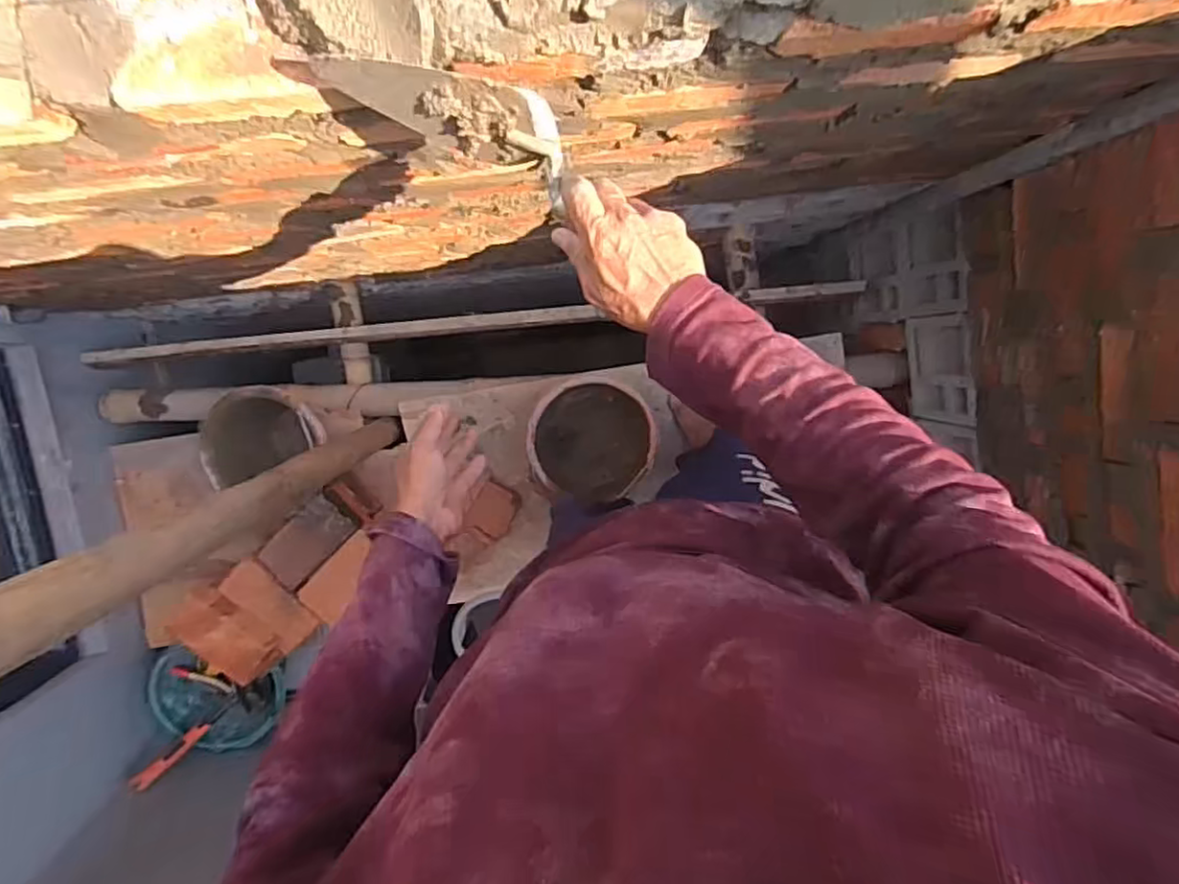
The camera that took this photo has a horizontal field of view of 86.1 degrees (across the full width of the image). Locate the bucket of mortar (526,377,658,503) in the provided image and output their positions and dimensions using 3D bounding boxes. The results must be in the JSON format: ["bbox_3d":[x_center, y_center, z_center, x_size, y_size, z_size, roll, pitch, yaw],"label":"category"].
[{"bbox_3d":[-0.002,-0.004,1.272,0.238,0.163,0.253,0,98,-2],"label":"bucket of mortar"}]

